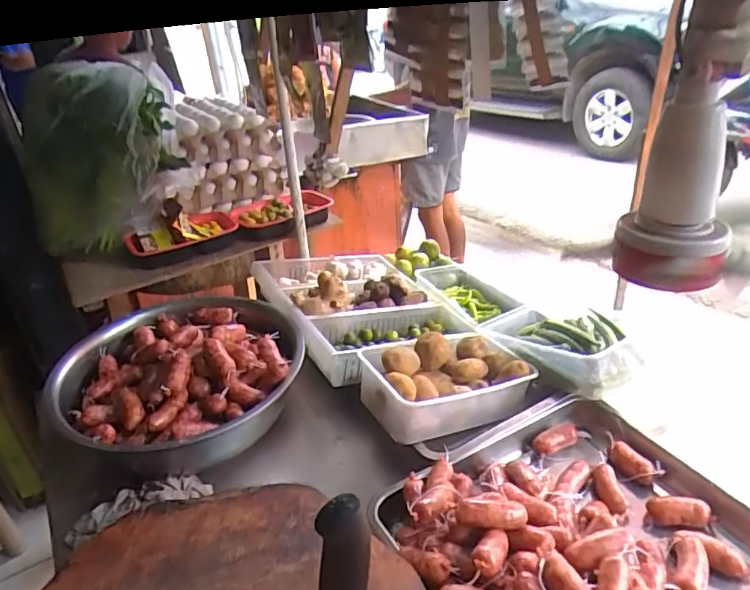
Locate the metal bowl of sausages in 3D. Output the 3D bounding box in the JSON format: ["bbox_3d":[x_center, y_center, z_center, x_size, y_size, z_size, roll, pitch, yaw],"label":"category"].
[{"bbox_3d":[-0.300,0.121,0.877,0.349,0.138,0.360,-5,30,3],"label":"metal bowl of sausages"}]

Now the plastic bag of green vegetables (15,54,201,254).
[{"bbox_3d":[-0.538,-0.275,1.121,0.338,0.321,0.180,7,33,23],"label":"plastic bag of green vegetables"}]

